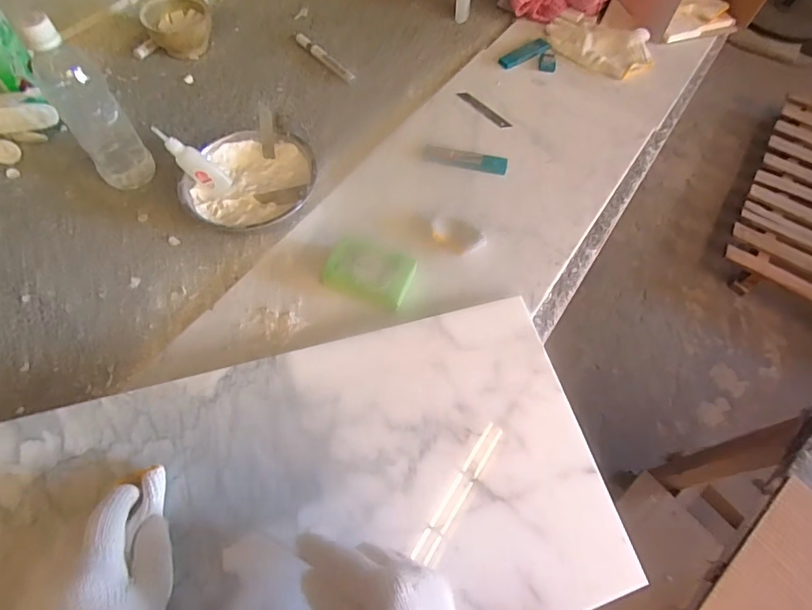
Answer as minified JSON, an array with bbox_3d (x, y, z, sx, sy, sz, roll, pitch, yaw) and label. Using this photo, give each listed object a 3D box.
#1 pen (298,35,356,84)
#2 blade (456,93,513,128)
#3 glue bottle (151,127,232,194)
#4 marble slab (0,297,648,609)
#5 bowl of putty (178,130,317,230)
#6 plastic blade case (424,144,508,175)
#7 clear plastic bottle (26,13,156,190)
[{"bbox_3d":[-0.130,-0.394,0.738,0.022,0.015,0.145,-39,70,-22],"label":"pen"},{"bbox_3d":[0.118,-0.293,0.698,0.095,0.006,0.017,42,67,18],"label":"blade"},{"bbox_3d":[-0.254,-0.170,0.551,0.097,0.024,0.021,41,59,-26],"label":"glue bottle"},{"bbox_3d":[-0.102,0.190,0.404,0.593,0.012,0.296,-13,69,-15],"label":"marble slab"},{"bbox_3d":[-0.188,-0.149,0.580,0.161,0.046,0.147,1,61,-3],"label":"bowl of putty"},{"bbox_3d":[0.082,-0.198,0.635,0.112,0.011,0.033,12,61,3],"label":"plastic blade case"},{"bbox_3d":[-0.362,-0.225,0.531,0.063,0.197,0.057,-32,68,-19],"label":"clear plastic bottle"}]

